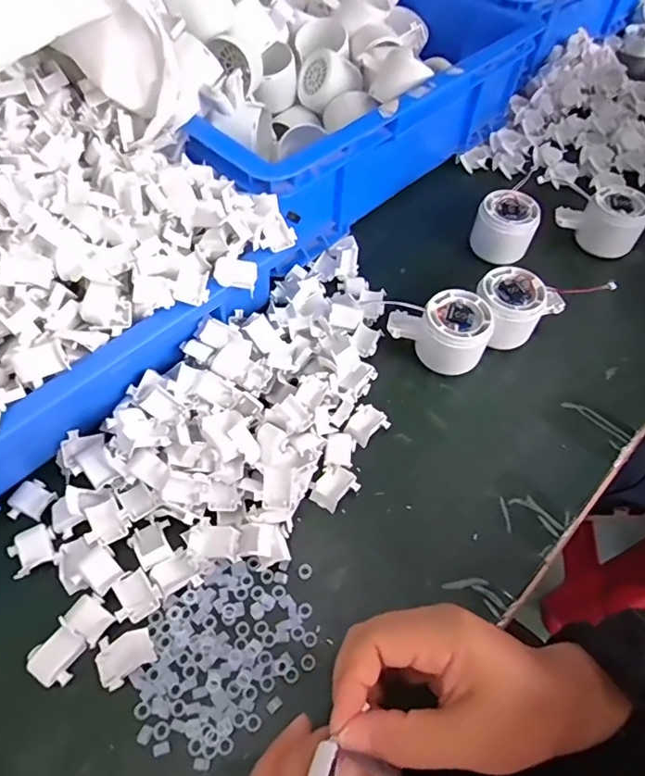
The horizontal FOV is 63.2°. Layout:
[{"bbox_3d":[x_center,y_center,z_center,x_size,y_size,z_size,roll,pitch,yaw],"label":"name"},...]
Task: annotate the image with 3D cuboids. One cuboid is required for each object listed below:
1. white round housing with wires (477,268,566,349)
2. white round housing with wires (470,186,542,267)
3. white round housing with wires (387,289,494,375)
[{"bbox_3d":[0.172,-0.074,0.472,0.079,0.054,0.055,-32,64,-21],"label":"white round housing with wires"},{"bbox_3d":[0.184,-0.164,0.529,0.056,0.046,0.052,1,57,-2],"label":"white round housing with wires"},{"bbox_3d":[0.099,-0.050,0.453,0.086,0.051,0.059,30,60,16],"label":"white round housing with wires"}]

